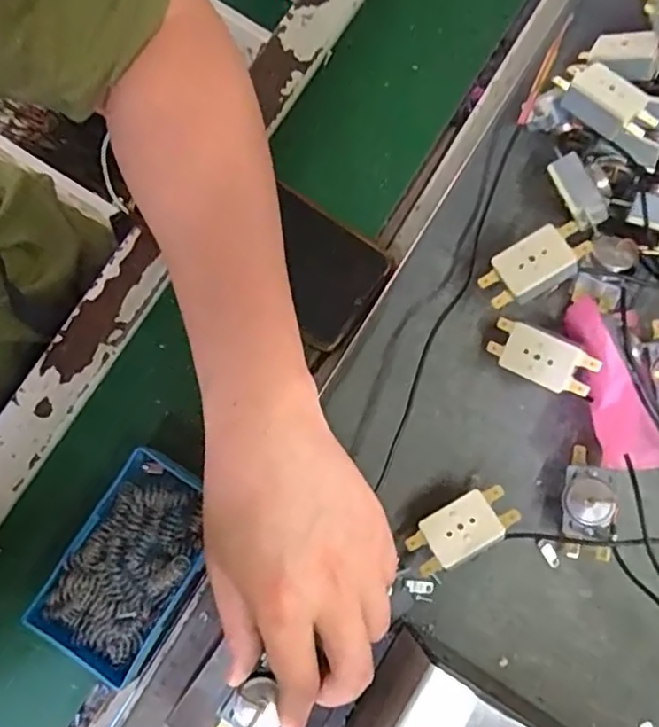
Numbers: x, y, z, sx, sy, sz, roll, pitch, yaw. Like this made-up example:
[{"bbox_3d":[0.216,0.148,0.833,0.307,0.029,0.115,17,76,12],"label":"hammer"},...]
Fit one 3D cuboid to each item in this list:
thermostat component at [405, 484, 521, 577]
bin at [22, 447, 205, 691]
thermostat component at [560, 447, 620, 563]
[{"bbox_3d":[0.070,0.089,0.342,0.058,0.030,0.029,-31,81,-6],"label":"thermostat component"},{"bbox_3d":[-0.113,0.114,0.365,0.068,0.026,0.114,31,80,5],"label":"bin"},{"bbox_3d":[0.141,0.077,0.346,0.026,0.028,0.059,5,79,0],"label":"thermostat component"}]

